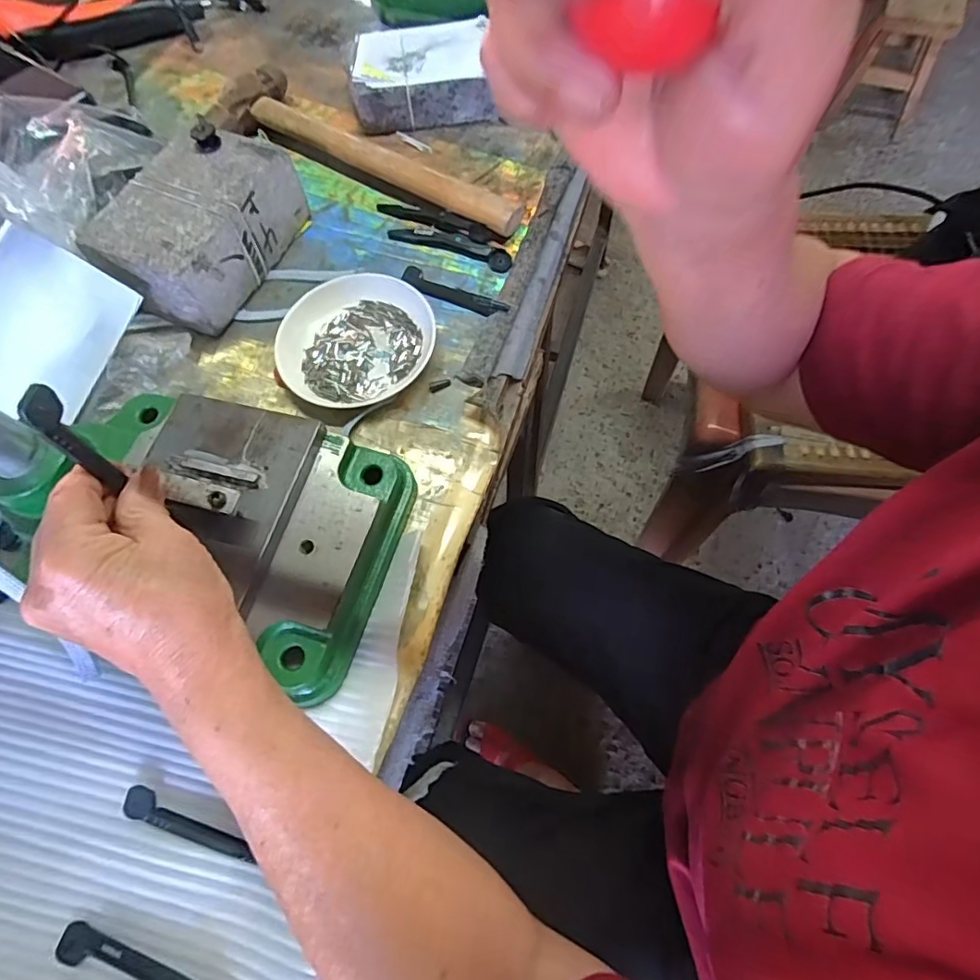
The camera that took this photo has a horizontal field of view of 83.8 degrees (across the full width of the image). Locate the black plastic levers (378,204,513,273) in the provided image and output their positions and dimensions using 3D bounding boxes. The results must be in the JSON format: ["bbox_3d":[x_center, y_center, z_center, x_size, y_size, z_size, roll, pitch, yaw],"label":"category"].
[{"bbox_3d":[-0.040,-0.224,0.473,0.136,0.010,0.039,23,68,12],"label":"black plastic levers"}]

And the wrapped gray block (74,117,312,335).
[{"bbox_3d":[-0.233,-0.213,0.443,0.097,0.068,0.149,20,68,11],"label":"wrapped gray block"}]

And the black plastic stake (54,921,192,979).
[{"bbox_3d":[-0.172,0.240,0.270,0.099,0.008,0.015,14,67,8],"label":"black plastic stake"}]

